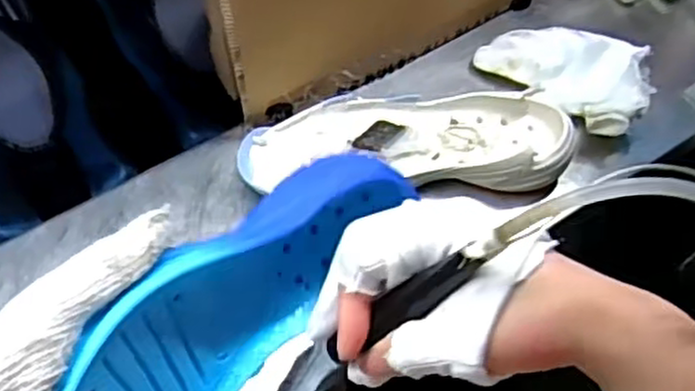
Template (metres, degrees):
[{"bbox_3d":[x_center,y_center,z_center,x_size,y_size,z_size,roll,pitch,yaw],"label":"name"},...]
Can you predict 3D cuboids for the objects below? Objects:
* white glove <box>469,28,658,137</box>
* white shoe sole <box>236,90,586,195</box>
[{"bbox_3d":[0.215,-0.126,0.710,0.158,0.045,0.114,36,64,16],"label":"white glove"},{"bbox_3d":[0.051,-0.049,0.653,0.280,0.033,0.092,-2,60,-5],"label":"white shoe sole"}]

